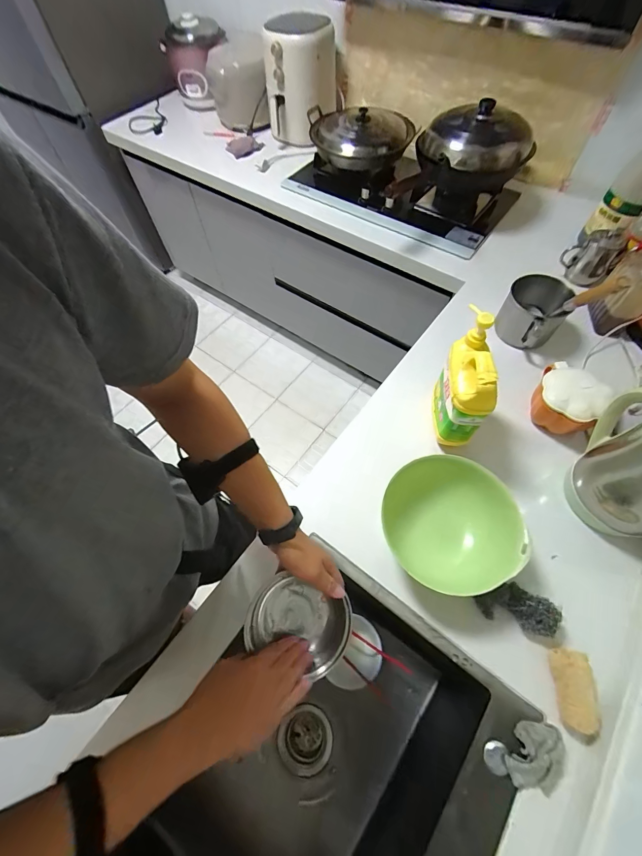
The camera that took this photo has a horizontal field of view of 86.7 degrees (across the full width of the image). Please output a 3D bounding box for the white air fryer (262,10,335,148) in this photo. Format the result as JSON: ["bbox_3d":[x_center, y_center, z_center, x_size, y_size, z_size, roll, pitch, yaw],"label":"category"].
[{"bbox_3d":[-0.068,-1.111,1.099,0.223,0.276,0.189,-3,61,1],"label":"white air fryer"}]

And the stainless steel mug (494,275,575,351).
[{"bbox_3d":[0.495,-0.264,0.809,0.129,0.120,0.145,36,68,20],"label":"stainless steel mug"}]

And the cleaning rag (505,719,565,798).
[{"bbox_3d":[0.305,0.461,0.476,0.080,0.035,0.078,8,62,7],"label":"cleaning rag"}]

